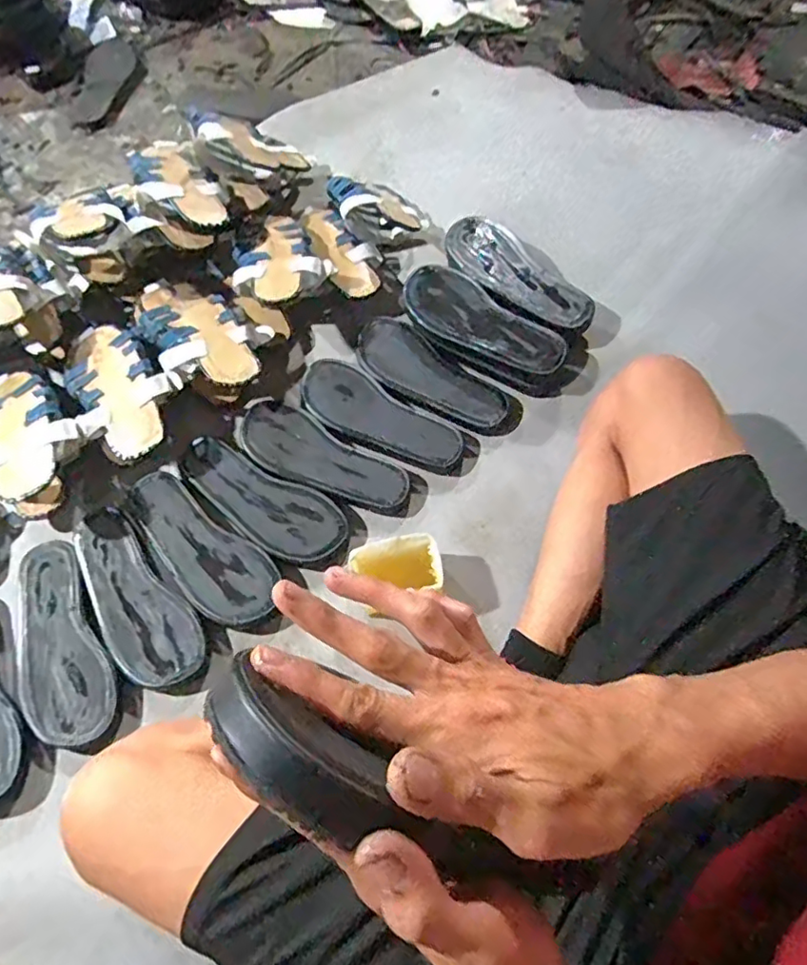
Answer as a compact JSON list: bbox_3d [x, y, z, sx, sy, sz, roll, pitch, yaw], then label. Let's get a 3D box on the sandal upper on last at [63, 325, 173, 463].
[{"bbox_3d":[-0.361,-0.115,0.747,0.111,0.060,0.225,-32,70,-13],"label":"sandal upper on last"}]

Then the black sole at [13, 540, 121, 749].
[{"bbox_3d":[-0.383,0.172,0.647,0.091,0.032,0.235,-26,69,-11],"label":"black sole"}]

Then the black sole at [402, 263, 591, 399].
[{"bbox_3d":[0.113,-0.205,0.796,0.263,0.049,0.106,34,71,14],"label":"black sole"}]

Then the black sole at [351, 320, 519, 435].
[{"bbox_3d":[0.039,-0.138,0.787,0.245,0.017,0.087,36,71,14],"label":"black sole"}]

